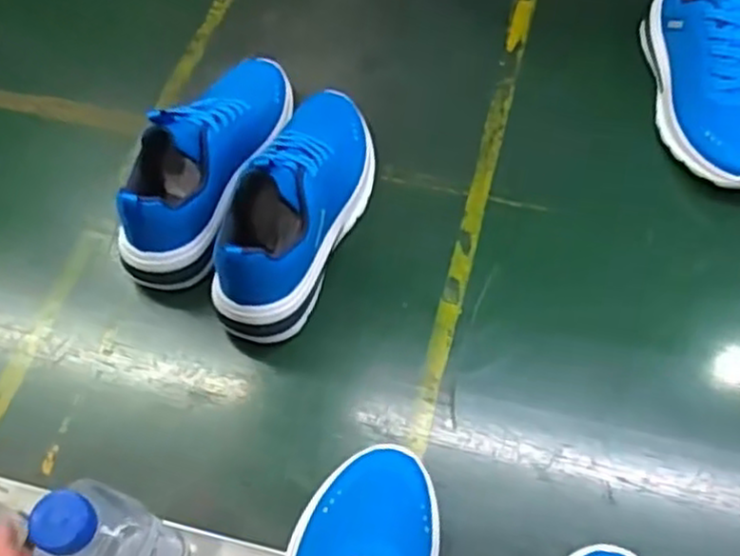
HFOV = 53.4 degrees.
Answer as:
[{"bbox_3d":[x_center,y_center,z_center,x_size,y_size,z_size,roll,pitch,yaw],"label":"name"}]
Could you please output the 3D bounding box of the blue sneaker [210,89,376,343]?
[{"bbox_3d":[-0.058,-0.079,0.654,0.082,0.119,0.256,16,62,10],"label":"blue sneaker"}]

